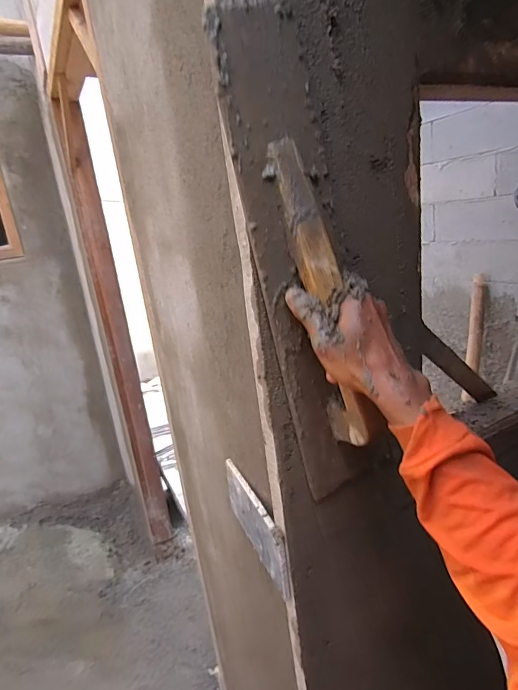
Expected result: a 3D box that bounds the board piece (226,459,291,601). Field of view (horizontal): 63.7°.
[{"bbox_3d":[-0.006,0.252,0.590,0.011,0.101,0.186,-14,18,-21],"label":"board piece"}]

